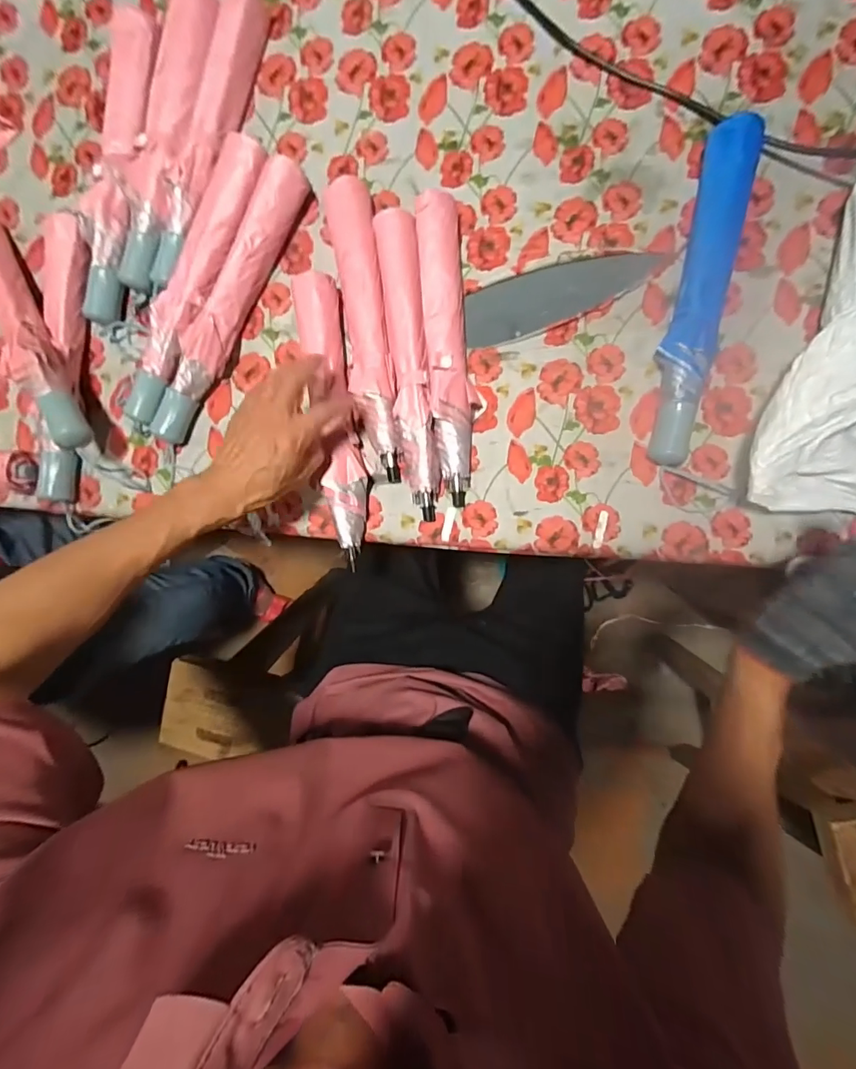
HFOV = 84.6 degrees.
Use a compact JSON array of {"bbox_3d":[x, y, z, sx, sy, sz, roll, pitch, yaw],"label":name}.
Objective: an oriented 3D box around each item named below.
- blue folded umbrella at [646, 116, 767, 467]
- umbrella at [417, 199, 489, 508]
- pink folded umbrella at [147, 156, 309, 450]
[{"bbox_3d":[0.277,-0.243,0.479,0.053,0.041,0.343,13,92,8],"label":"blue folded umbrella"},{"bbox_3d":[0.021,-0.197,0.514,0.050,0.043,0.327,-5,90,8],"label":"umbrella"},{"bbox_3d":[-0.229,-0.260,0.539,0.045,0.038,0.340,32,95,7],"label":"pink folded umbrella"}]

